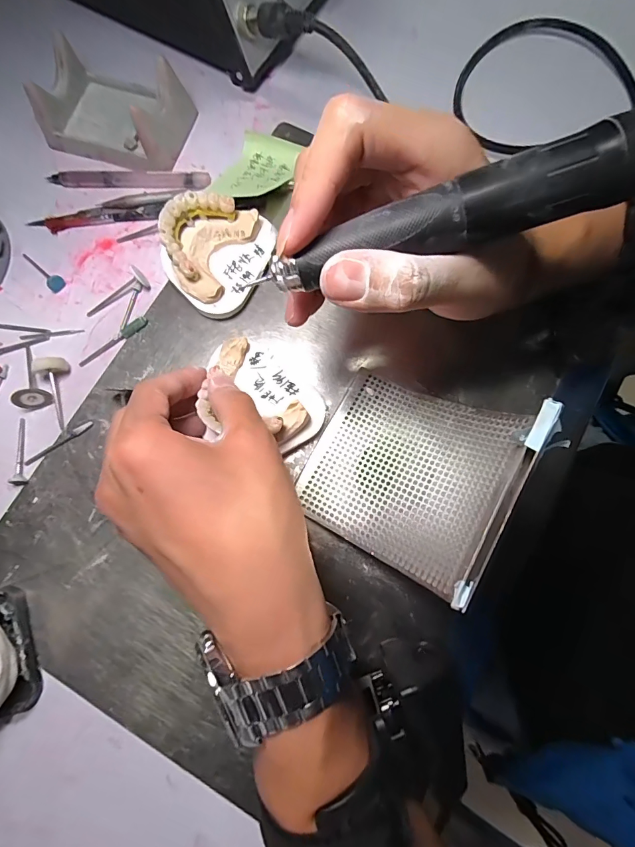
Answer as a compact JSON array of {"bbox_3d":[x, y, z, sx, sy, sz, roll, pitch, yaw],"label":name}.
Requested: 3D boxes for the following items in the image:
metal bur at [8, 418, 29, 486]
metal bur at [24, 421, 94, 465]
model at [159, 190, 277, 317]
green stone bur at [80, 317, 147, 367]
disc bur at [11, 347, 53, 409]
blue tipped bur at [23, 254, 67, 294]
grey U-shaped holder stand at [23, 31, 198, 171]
[{"bbox_3d":[-0.193,0.018,0.251,0.010,0.006,0.043,-10,78,-1],"label":"metal bur"},{"bbox_3d":[-0.167,0.013,0.252,0.049,0.004,0.005,-32,79,-5],"label":"metal bur"},{"bbox_3d":[-0.068,-0.114,0.259,0.061,0.037,0.077,18,79,5],"label":"model"},{"bbox_3d":[-0.139,-0.056,0.265,0.053,0.006,0.006,-35,79,-6],"label":"green stone bur"},{"bbox_3d":[-0.191,-0.032,0.260,0.016,0.020,0.046,-24,64,-3],"label":"disc bur"},{"bbox_3d":[-0.197,-0.109,0.277,0.043,0.008,0.011,39,82,9],"label":"blue tipped bur"},{"bbox_3d":[-0.148,-0.231,0.285,0.094,0.038,0.065,19,79,5],"label":"grey U-shaped holder stand"}]

